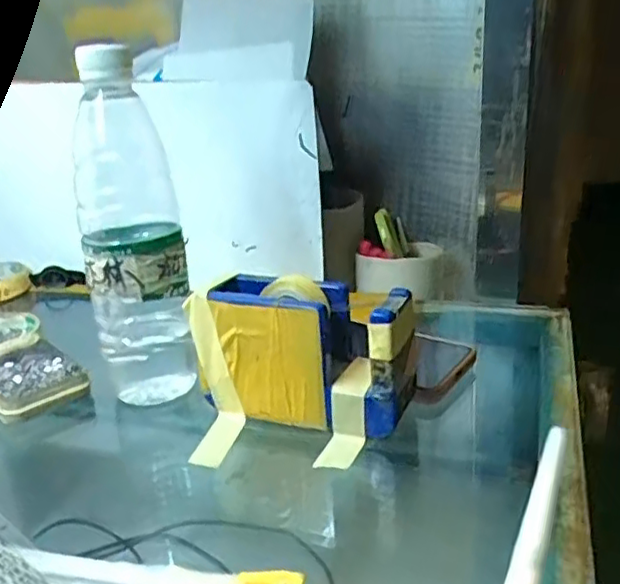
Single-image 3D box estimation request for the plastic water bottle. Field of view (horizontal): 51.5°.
[{"bbox_3d":[-0.116,-0.039,0.419,0.062,0.210,0.063,-9,21,-13],"label":"plastic water bottle"}]

